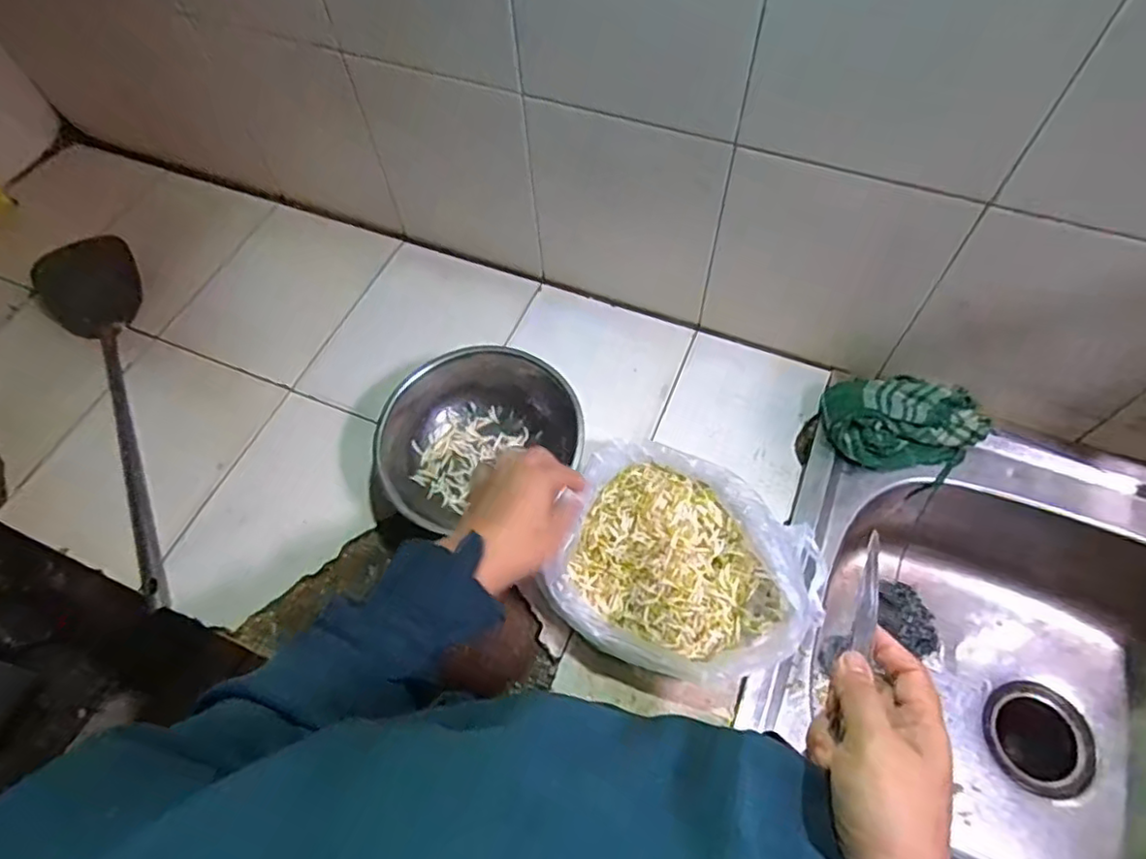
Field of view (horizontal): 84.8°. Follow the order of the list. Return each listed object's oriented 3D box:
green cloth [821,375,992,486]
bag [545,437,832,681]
[{"bbox_3d":[0.334,-0.010,0.633,0.152,0.047,0.096,7,62,7],"label":"green cloth"},{"bbox_3d":[0.102,0.123,0.561,0.216,0.065,0.184,17,63,12],"label":"bag"}]

